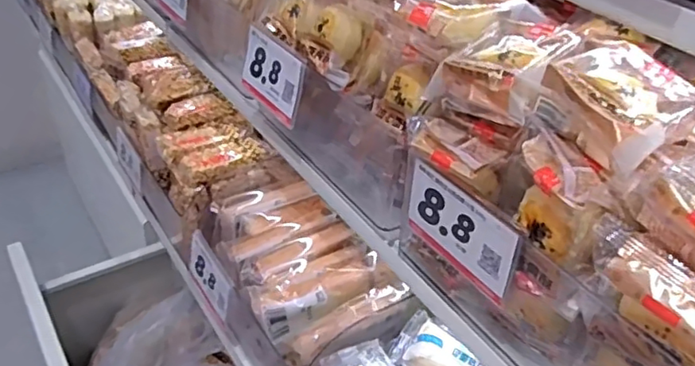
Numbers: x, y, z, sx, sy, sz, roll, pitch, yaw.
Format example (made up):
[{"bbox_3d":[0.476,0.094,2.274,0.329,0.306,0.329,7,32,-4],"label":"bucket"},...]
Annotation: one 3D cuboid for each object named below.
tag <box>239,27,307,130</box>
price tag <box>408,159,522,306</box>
[{"bbox_3d":[-0.068,-0.097,0.559,0.008,0.061,0.093,-7,37,-41],"label":"tag"},{"bbox_3d":[0.073,0.031,0.403,0.005,0.060,0.095,-20,44,-28],"label":"price tag"}]

